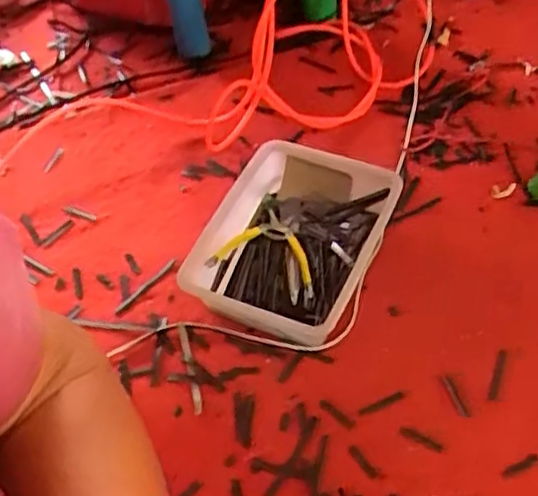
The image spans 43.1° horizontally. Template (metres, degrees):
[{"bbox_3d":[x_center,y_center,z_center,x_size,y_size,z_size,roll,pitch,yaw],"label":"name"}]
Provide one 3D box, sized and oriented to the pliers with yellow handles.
[{"bbox_3d":[0.006,0.001,0.895,0.137,0.045,0.126,12,57,14],"label":"pliers with yellow handles"}]

